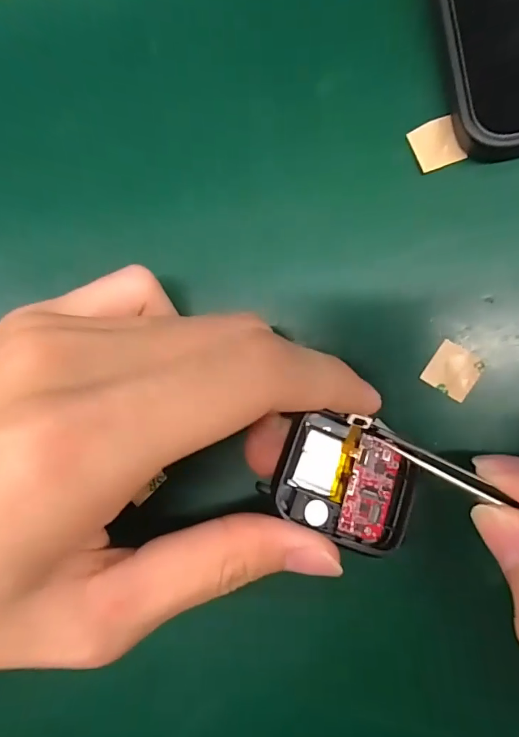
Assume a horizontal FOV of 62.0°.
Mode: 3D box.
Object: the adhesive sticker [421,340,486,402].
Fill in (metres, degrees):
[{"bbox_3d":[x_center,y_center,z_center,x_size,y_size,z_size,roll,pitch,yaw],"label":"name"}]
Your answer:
[{"bbox_3d":[0.062,0.001,0.138,0.015,0.004,0.015,32,93,9],"label":"adhesive sticker"}]

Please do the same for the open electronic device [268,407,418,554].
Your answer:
[{"bbox_3d":[0.026,0.035,0.134,0.044,0.012,0.035,20,76,-13],"label":"open electronic device"}]

